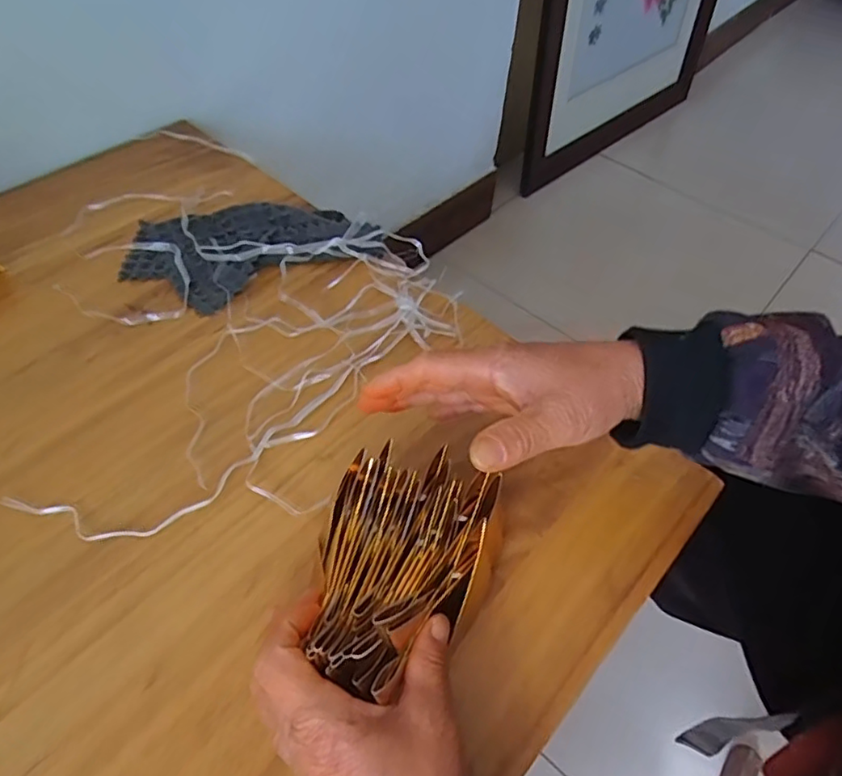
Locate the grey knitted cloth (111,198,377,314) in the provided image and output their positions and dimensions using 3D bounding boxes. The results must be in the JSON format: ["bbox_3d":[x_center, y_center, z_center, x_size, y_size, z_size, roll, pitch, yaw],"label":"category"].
[{"bbox_3d":[-0.157,-0.136,0.529,0.207,0.023,0.129,-21,57,-17],"label":"grey knitted cloth"}]

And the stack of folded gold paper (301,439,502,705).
[{"bbox_3d":[-0.010,0.096,0.311,0.093,0.049,0.121,13,54,8],"label":"stack of folded gold paper"}]

